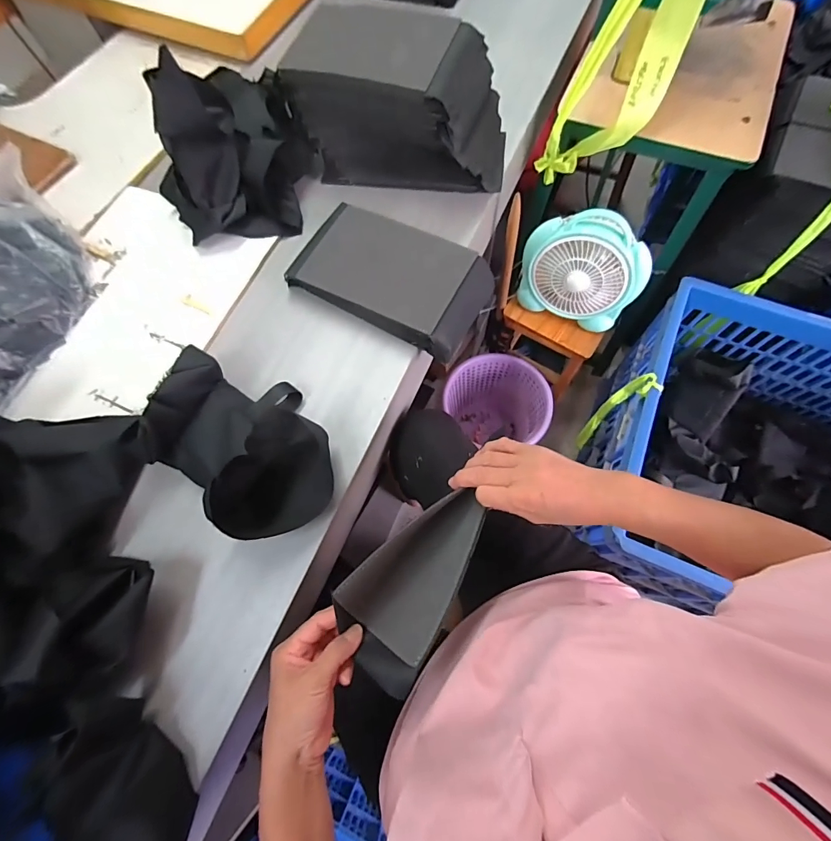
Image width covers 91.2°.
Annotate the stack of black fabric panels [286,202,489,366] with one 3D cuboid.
[{"bbox_3d":[-0.033,-0.214,0.606,0.273,0.055,0.172,32,74,13],"label":"stack of black fabric panels"}]

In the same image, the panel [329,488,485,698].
[{"bbox_3d":[-0.003,0.156,0.402,0.095,0.055,0.191,30,74,13],"label":"panel"}]

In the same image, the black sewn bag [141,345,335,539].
[{"bbox_3d":[-0.204,0.021,0.493,0.237,0.093,0.172,34,75,14],"label":"black sewn bag"}]

